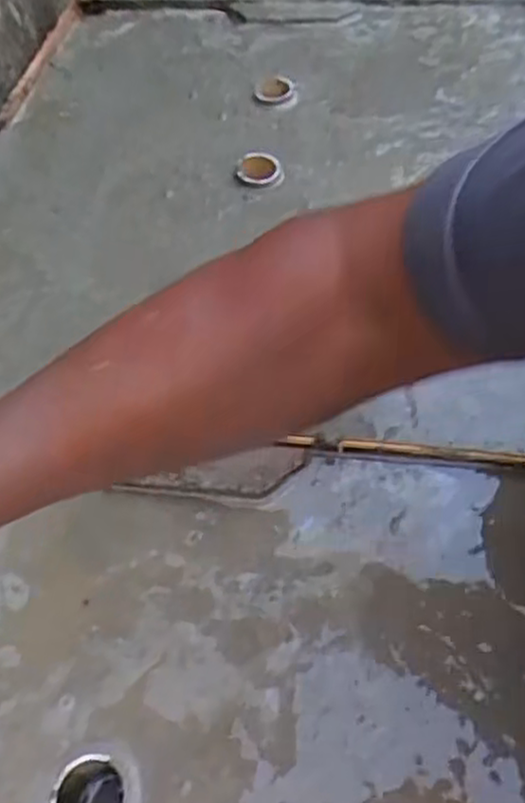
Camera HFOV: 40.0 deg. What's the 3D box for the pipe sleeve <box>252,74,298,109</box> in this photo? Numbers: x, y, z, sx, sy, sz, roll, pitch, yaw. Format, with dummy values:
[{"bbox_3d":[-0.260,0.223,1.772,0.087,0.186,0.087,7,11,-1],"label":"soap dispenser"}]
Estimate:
[{"bbox_3d":[0.017,-0.325,0.756,0.044,0.008,0.051,20,57,19],"label":"pipe sleeve"}]

